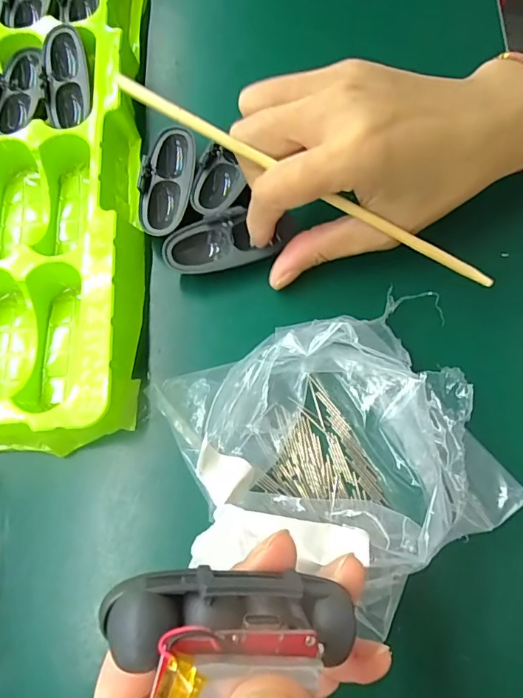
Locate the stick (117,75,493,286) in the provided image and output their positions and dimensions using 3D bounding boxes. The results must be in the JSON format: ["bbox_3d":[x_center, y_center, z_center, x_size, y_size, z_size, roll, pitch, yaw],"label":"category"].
[{"bbox_3d":[0.024,-0.073,0.214,0.187,0.005,0.005,26,73,-7],"label":"stick"}]

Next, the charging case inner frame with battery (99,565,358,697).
[{"bbox_3d":[-0.003,0.064,0.109,0.060,0.019,0.022,8,71,-19],"label":"charging case inner frame with battery"}]

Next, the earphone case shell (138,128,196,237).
[{"bbox_3d":[-0.050,-0.091,0.257,0.026,0.014,0.065,5,72,2],"label":"earphone case shell"}]

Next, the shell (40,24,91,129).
[{"bbox_3d":[-0.109,-0.153,0.266,0.026,0.011,0.055,-5,85,-1],"label":"shell"}]

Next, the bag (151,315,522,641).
[{"bbox_3d":[0.030,0.043,0.202,0.131,0.051,0.115,-18,72,-5],"label":"bag"}]

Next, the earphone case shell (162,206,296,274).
[{"bbox_3d":[-0.016,-0.056,0.243,0.067,0.016,0.024,-13,72,-7],"label":"earphone case shell"}]

